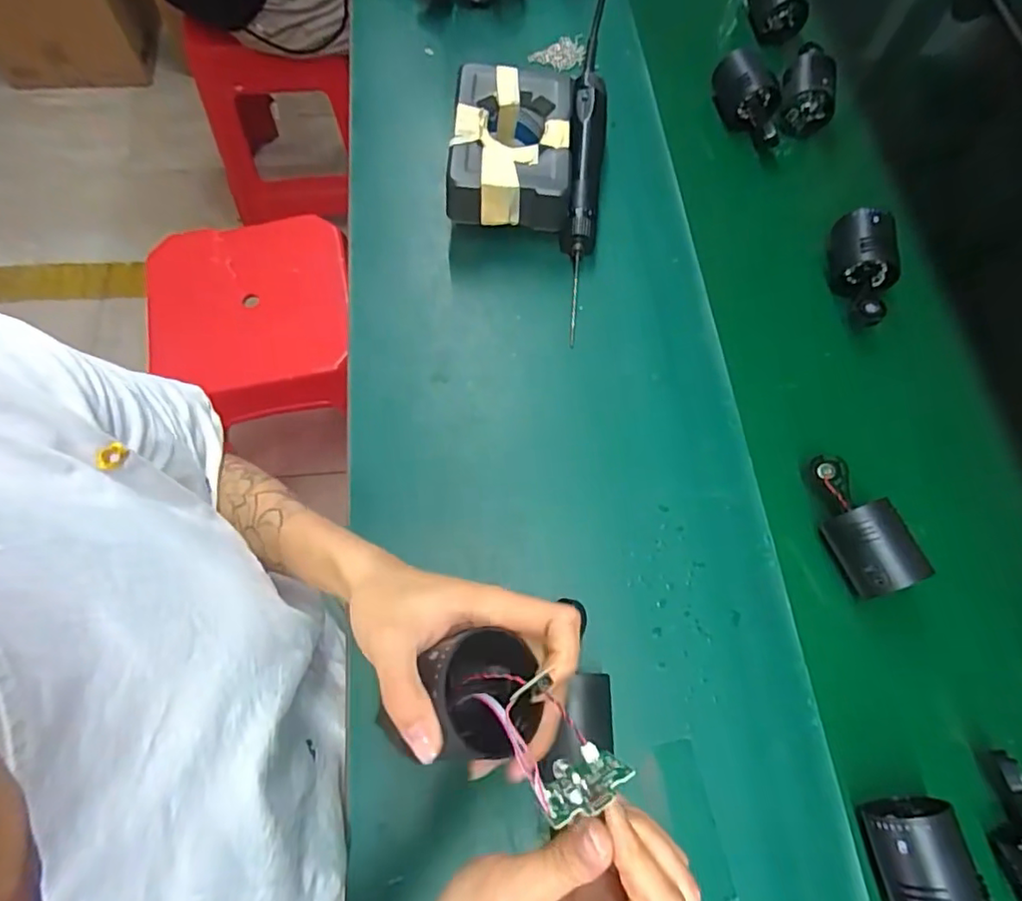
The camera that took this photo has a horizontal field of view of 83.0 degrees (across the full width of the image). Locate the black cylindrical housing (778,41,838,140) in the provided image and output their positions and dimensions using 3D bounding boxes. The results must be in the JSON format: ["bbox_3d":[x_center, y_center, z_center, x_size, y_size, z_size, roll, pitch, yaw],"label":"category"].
[{"bbox_3d":[0.337,-0.404,0.659,0.068,0.059,0.065,23,69,7],"label":"black cylindrical housing"}]

